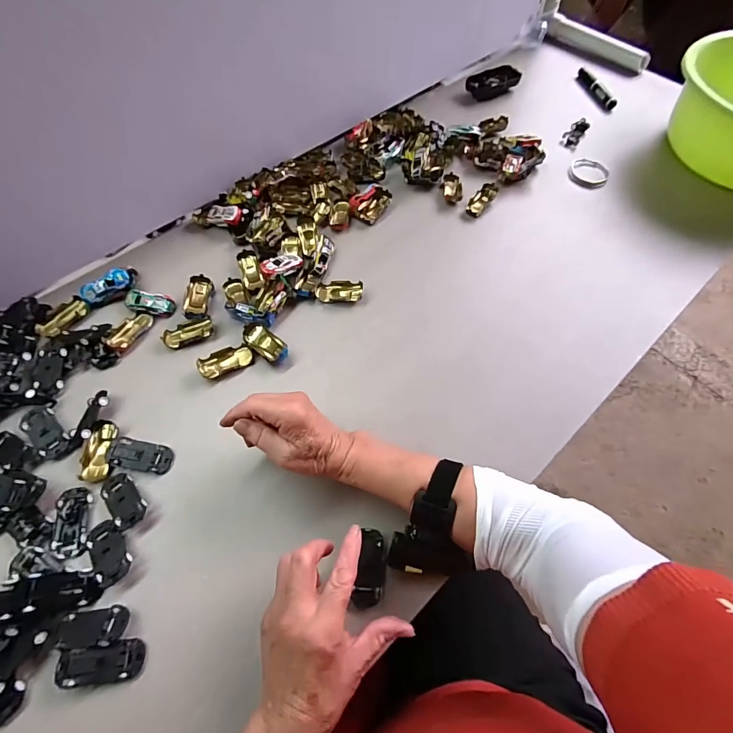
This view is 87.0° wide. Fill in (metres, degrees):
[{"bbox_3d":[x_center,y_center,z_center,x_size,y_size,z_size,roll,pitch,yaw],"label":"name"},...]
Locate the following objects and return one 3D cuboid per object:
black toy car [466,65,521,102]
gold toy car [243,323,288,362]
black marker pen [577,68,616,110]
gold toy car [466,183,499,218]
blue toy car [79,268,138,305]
[{"bbox_3d":[0.255,-0.560,0.759,0.110,0.028,0.050,-21,65,-11],"label":"black toy car"},{"bbox_3d":[-0.124,-0.028,0.480,0.066,0.015,0.028,35,67,16],"label":"gold toy car"},{"bbox_3d":[0.456,-0.559,0.771,0.023,0.015,0.135,-11,63,-6],"label":"black marker pen"},{"bbox_3d":[0.182,-0.265,0.610,0.027,0.015,0.066,36,68,16],"label":"gold toy car"},{"bbox_3d":[-0.343,-0.108,0.515,0.070,0.018,0.028,-32,67,-16],"label":"blue toy car"}]

